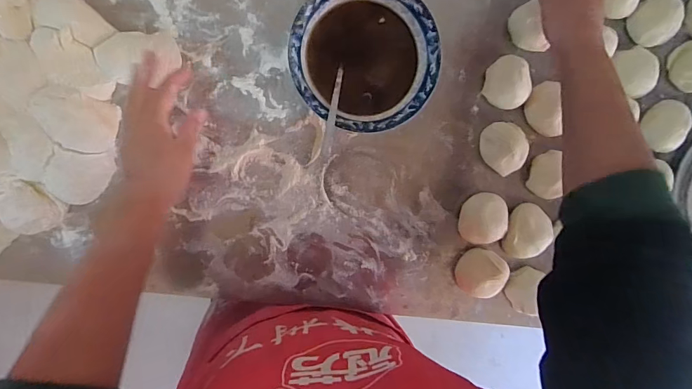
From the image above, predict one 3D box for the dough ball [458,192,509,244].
[{"bbox_3d":[0.192,0.033,0.547,0.066,0.038,0.070,-1,98,-5],"label":"dough ball"}]

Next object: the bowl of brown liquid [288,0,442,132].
[{"bbox_3d":[0.021,-0.167,0.489,0.171,0.056,0.169,-1,98,-5],"label":"bowl of brown liquid"}]

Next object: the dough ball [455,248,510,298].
[{"bbox_3d":[0.188,0.111,0.548,0.064,0.036,0.066,-1,98,-5],"label":"dough ball"}]

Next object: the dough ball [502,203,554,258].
[{"bbox_3d":[0.256,0.052,0.562,0.061,0.042,0.077,-1,98,-5],"label":"dough ball"}]

